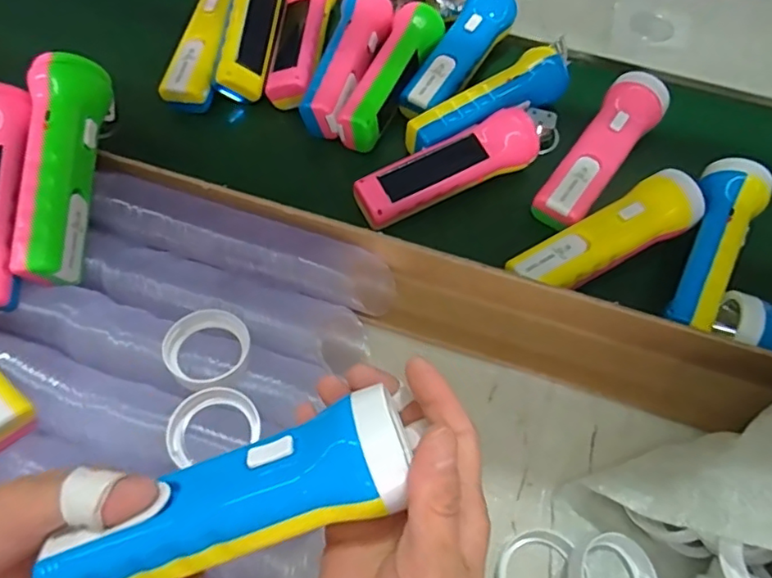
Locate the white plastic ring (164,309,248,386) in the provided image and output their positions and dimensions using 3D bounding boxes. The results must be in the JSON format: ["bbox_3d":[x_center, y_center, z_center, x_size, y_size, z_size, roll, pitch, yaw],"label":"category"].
[{"bbox_3d":[-0.117,0.039,0.371,0.052,0.022,0.053,1,63,-2],"label":"white plastic ring"}]

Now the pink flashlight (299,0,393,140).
[{"bbox_3d":[-0.032,-0.216,0.525,0.046,0.034,0.166,14,64,5],"label":"pink flashlight"}]

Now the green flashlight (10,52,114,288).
[{"bbox_3d":[-0.224,-0.083,0.385,0.048,0.039,0.159,0,76,-2],"label":"green flashlight"}]

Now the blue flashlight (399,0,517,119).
[{"bbox_3d":[0.070,-0.225,0.539,0.044,0.046,0.164,31,66,13],"label":"blue flashlight"}]

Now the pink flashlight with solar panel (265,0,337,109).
[{"bbox_3d":[-0.080,-0.245,0.537,0.045,0.035,0.161,6,63,1],"label":"pink flashlight with solar panel"}]

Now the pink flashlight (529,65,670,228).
[{"bbox_3d":[0.186,-0.118,0.490,0.047,0.043,0.179,36,67,15],"label":"pink flashlight"}]

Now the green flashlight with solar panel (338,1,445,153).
[{"bbox_3d":[0.007,-0.198,0.520,0.043,0.040,0.158,22,64,8],"label":"green flashlight with solar panel"}]

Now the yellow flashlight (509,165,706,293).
[{"bbox_3d":[0.172,-0.039,0.443,0.160,0.043,0.047,-25,67,-14],"label":"yellow flashlight"}]

